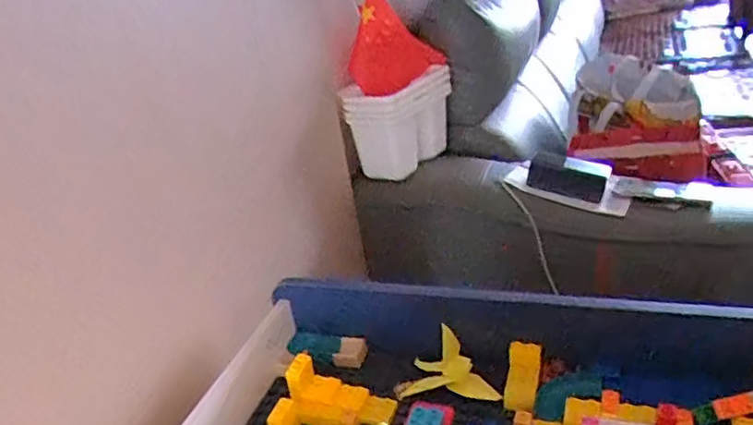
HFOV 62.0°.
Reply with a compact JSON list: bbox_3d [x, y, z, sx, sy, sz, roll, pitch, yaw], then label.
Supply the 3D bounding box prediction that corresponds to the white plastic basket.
[{"bbox_3d":[0.047,-0.171,1.196,0.129,0.181,0.235,3,27,25],"label":"white plastic basket"}]

